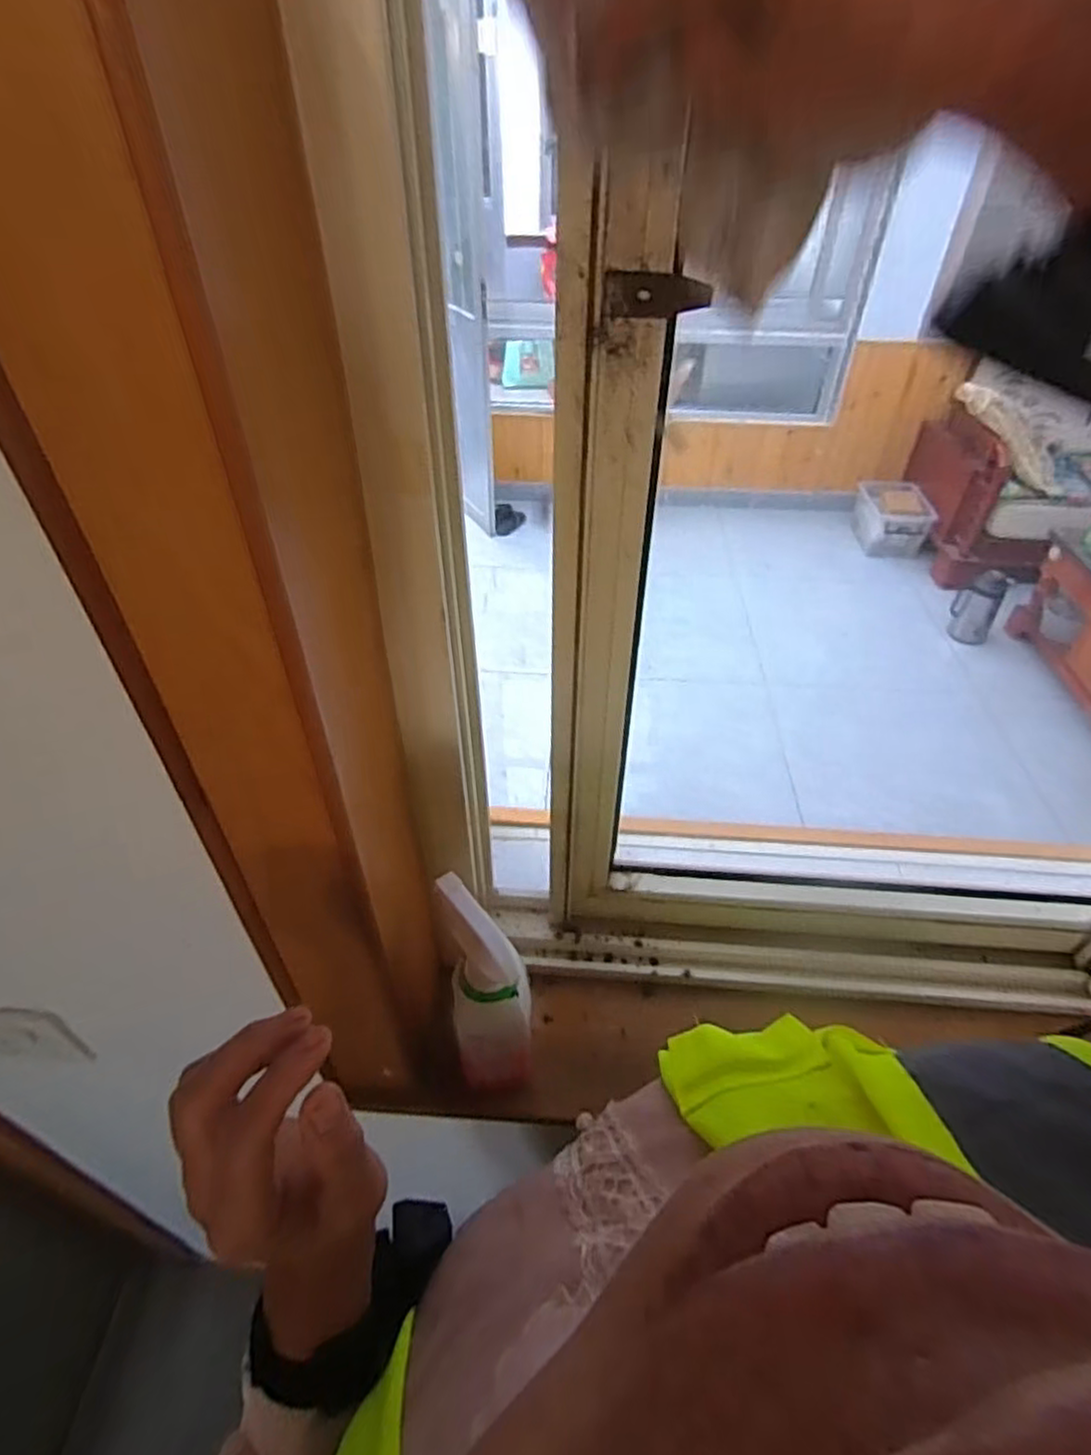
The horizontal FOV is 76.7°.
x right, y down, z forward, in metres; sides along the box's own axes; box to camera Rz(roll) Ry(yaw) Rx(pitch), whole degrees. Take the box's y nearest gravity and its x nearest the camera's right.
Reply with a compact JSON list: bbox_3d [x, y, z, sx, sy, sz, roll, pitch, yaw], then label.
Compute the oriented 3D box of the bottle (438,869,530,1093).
[{"bbox_3d":[-0.045,0.216,0.564,0.059,0.219,0.075,-6,43,-7],"label":"bottle"}]

